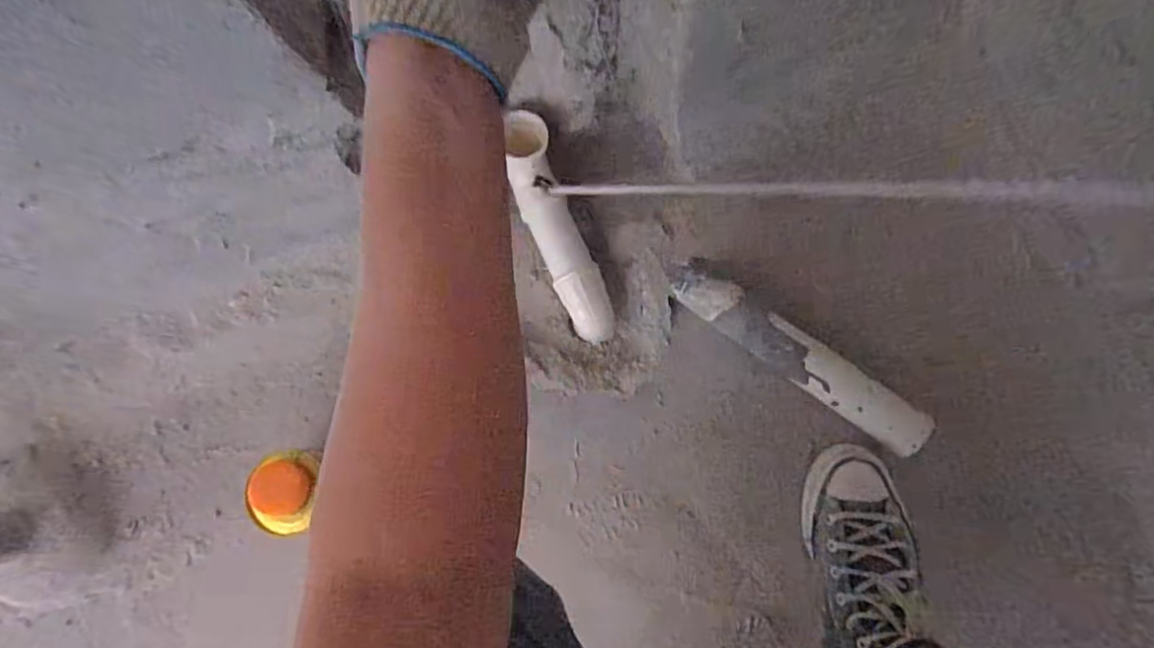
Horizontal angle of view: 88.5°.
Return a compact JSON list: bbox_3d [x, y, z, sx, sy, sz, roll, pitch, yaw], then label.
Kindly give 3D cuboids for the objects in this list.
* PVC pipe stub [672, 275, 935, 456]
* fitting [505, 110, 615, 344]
[{"bbox_3d":[0.228,0.034,0.624,0.290,0.051,0.046,36,84,6],"label":"PVC pipe stub"},{"bbox_3d":[-0.023,-0.101,0.656,0.057,0.071,0.262,-22,101,1],"label":"fitting"}]

